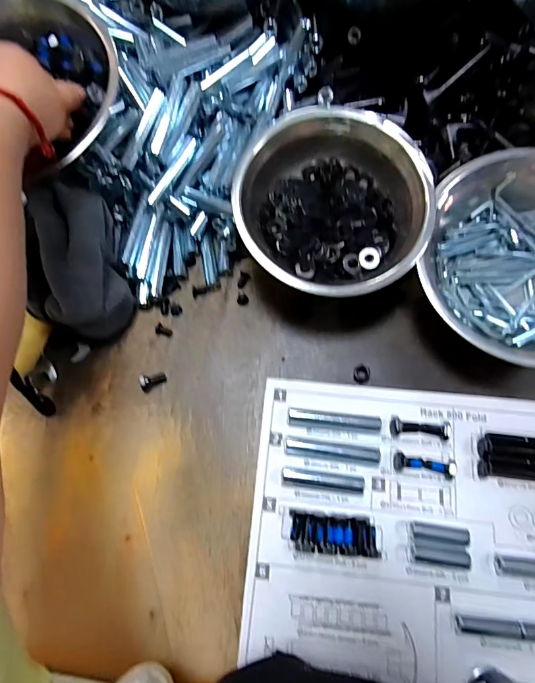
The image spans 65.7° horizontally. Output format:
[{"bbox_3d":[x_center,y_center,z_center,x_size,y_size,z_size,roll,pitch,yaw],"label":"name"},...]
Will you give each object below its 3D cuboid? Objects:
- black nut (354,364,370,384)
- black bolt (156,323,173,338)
[{"bbox_3d":[0.097,0.034,0.423,0.016,0.008,0.018,12,72,7],"label":"black nut"},{"bbox_3d":[-0.113,-0.012,0.451,0.016,0.007,0.011,23,74,9],"label":"black bolt"}]

